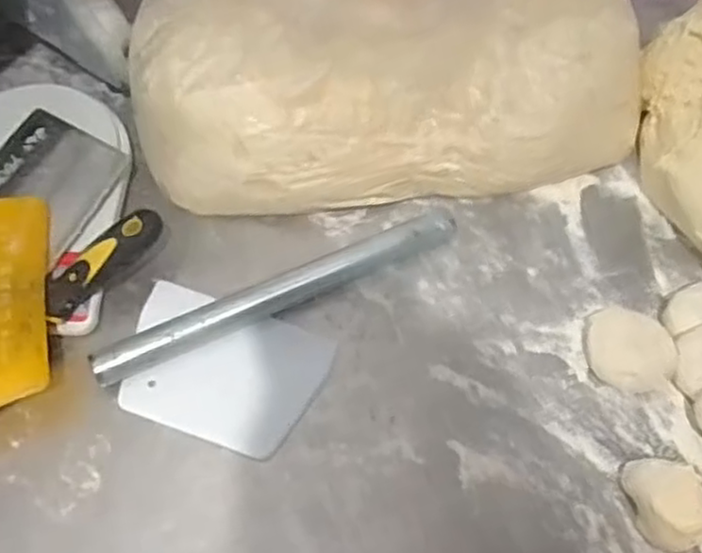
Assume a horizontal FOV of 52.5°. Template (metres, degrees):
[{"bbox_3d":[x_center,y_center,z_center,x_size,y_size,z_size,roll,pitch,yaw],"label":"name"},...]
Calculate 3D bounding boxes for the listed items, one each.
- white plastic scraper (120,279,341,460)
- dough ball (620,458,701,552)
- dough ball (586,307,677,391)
[{"bbox_3d":[-0.097,0.069,0.530,0.149,0.005,0.103,17,62,10],"label":"white plastic scraper"},{"bbox_3d":[0.214,0.149,0.479,0.043,0.041,0.060,-24,66,-14],"label":"dough ball"},{"bbox_3d":[0.209,0.054,0.536,0.056,0.024,0.062,-12,64,-8],"label":"dough ball"}]

